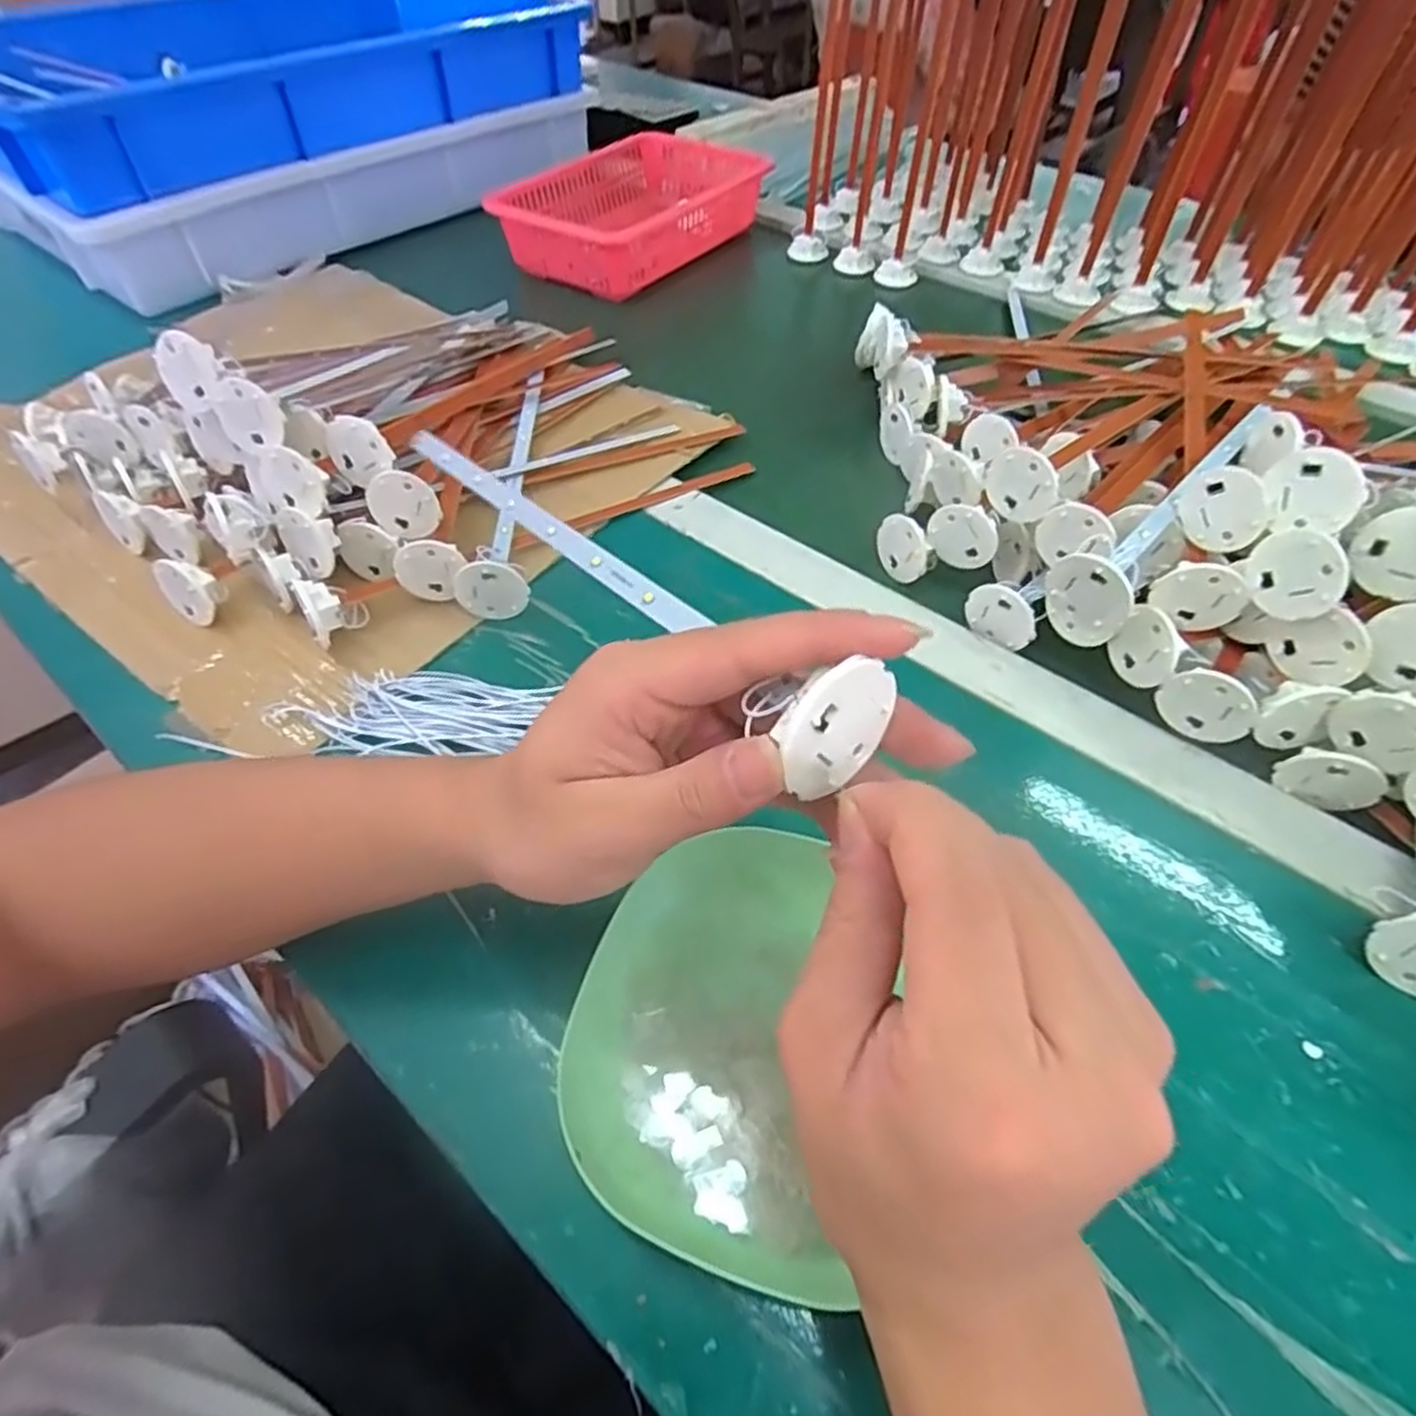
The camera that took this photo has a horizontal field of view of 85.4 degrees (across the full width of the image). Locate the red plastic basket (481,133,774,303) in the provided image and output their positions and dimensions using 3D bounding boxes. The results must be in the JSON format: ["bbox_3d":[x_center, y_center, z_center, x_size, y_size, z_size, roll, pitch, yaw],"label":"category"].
[{"bbox_3d":[-0.068,-0.490,0.754,0.180,0.064,0.266,29,58,22],"label":"red plastic basket"}]

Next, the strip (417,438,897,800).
[{"bbox_3d":[-0.045,-0.065,0.277,0.035,0.033,0.279,-29,47,-21],"label":"strip"}]

